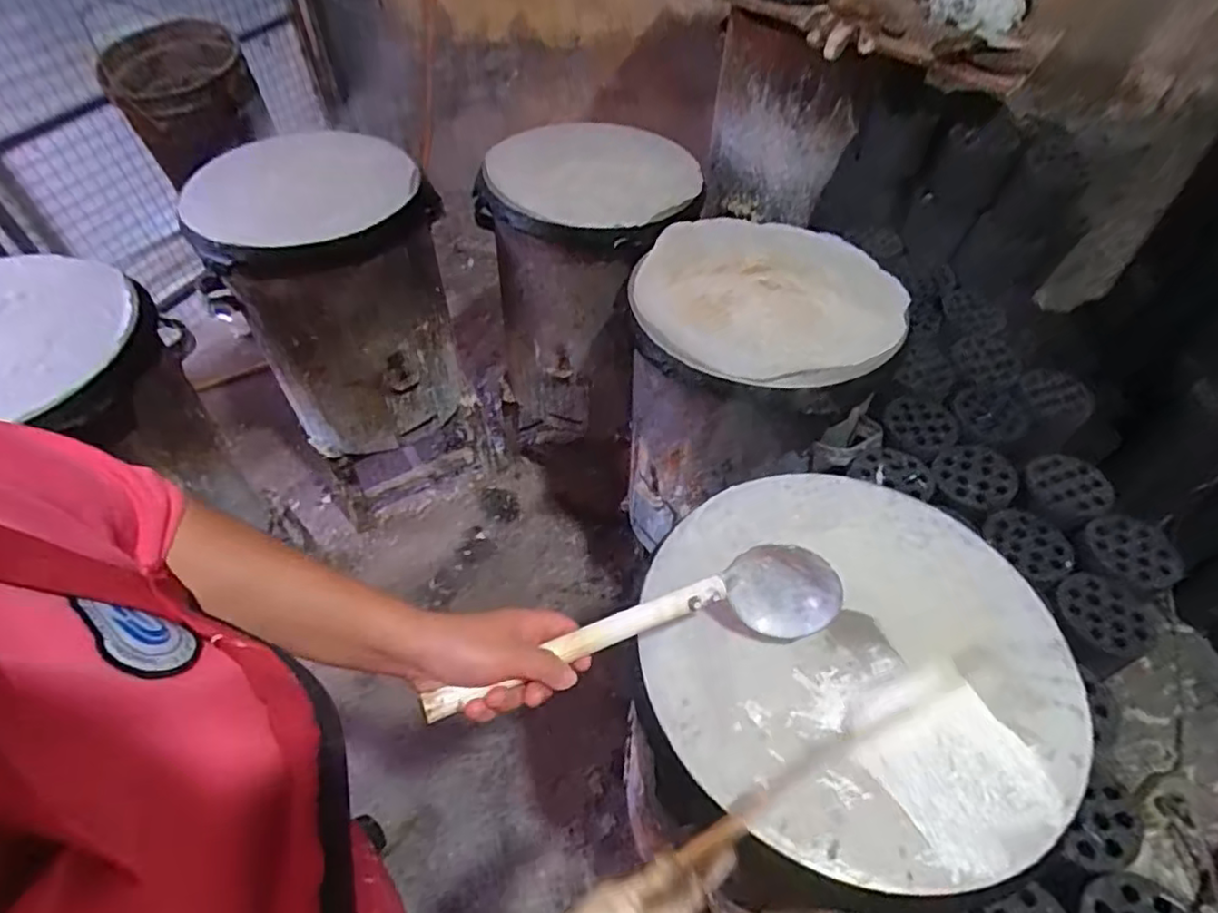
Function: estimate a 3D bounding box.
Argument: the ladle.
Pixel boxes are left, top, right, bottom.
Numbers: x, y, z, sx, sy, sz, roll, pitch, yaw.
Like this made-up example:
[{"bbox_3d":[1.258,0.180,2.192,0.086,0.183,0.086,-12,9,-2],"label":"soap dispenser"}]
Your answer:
[{"bbox_3d":[0.028,0.138,0.503,0.341,0.082,0.063,-9,50,-21],"label":"ladle"}]

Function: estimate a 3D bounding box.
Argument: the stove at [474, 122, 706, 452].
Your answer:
[{"bbox_3d":[-0.033,-0.252,1.391,0.396,0.747,0.377,-5,50,-6],"label":"stove"}]

